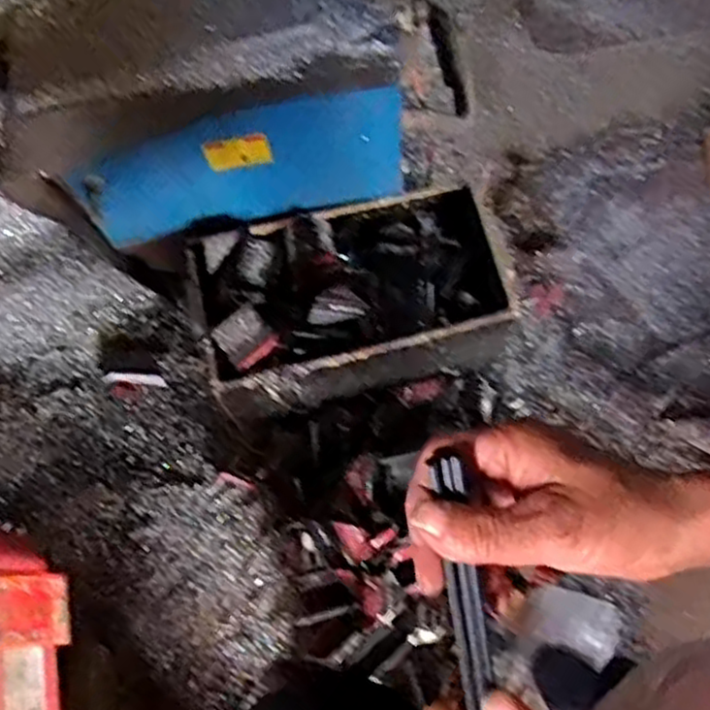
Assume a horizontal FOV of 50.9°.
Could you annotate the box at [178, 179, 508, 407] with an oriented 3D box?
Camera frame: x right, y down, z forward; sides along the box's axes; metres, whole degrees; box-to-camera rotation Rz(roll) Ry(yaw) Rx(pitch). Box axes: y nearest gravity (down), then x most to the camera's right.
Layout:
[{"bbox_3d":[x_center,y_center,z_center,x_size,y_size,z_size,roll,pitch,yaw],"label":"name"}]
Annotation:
[{"bbox_3d":[-0.002,-0.085,1.405,0.534,0.245,0.328,-14,69,-2],"label":"box"}]

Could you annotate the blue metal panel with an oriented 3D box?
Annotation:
[{"bbox_3d":[-0.185,-0.305,1.219,0.519,0.283,0.030,-11,69,-1],"label":"blue metal panel"}]

